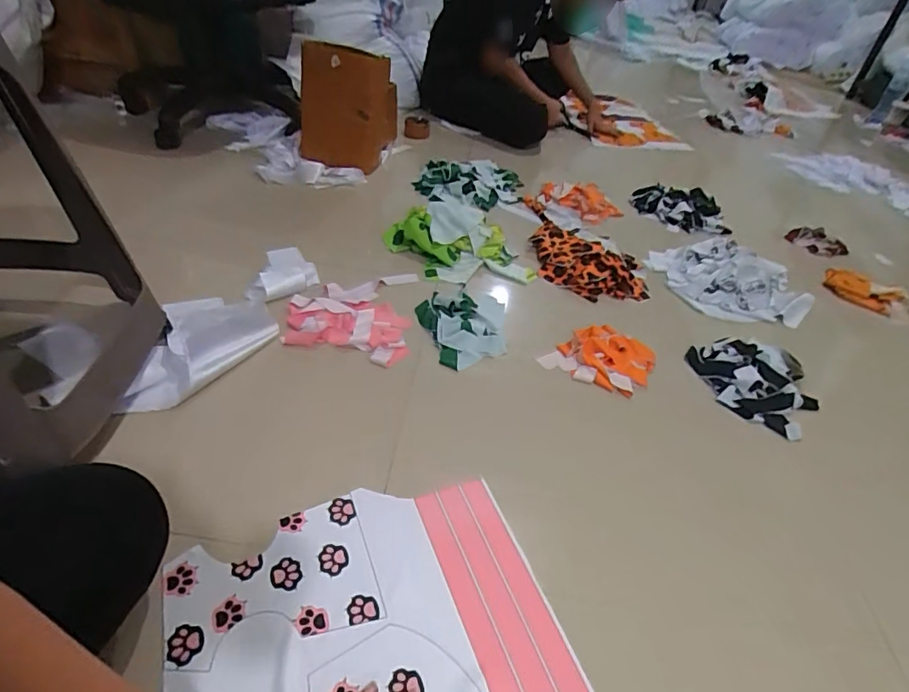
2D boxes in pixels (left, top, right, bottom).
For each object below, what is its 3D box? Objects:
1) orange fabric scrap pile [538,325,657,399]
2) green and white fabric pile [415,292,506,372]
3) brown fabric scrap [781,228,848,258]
[{"bbox_3d":[0.262,0.012,0.927,0.169,0.031,0.154,25,42,20],"label":"orange fabric scrap pile"},{"bbox_3d":[0.025,-0.035,0.948,0.151,0.023,0.170,-7,42,-18],"label":"green and white fabric pile"},{"bbox_3d":[0.964,-0.277,1.388,0.143,0.047,0.065,17,40,11],"label":"brown fabric scrap"}]

